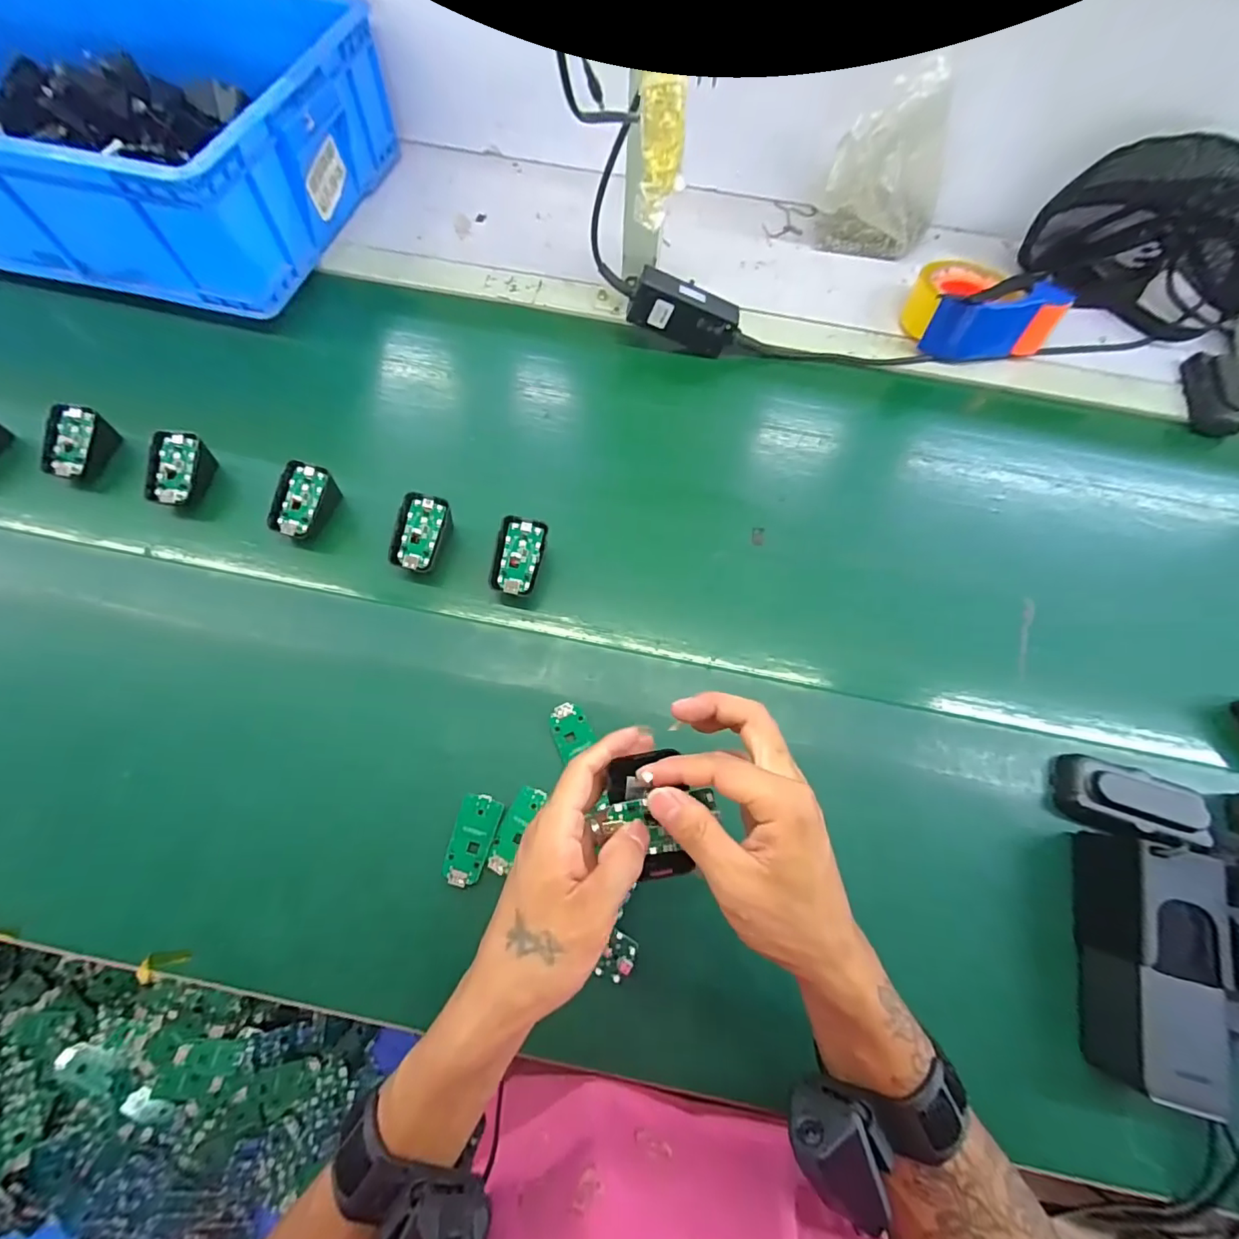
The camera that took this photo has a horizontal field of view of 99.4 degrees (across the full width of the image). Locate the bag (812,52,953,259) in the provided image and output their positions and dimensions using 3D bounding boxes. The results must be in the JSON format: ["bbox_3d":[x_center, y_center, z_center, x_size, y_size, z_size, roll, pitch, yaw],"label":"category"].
[{"bbox_3d":[0.316,-0.514,0.615,0.135,0.156,0.063,20,70,7],"label":"bag"}]

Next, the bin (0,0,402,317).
[{"bbox_3d":[-0.677,-0.604,0.628,0.701,0.150,0.420,14,70,5],"label":"bin"}]

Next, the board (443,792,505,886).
[{"bbox_3d":[-0.112,0.168,0.400,0.032,0.004,0.062,13,70,4],"label":"board"}]

